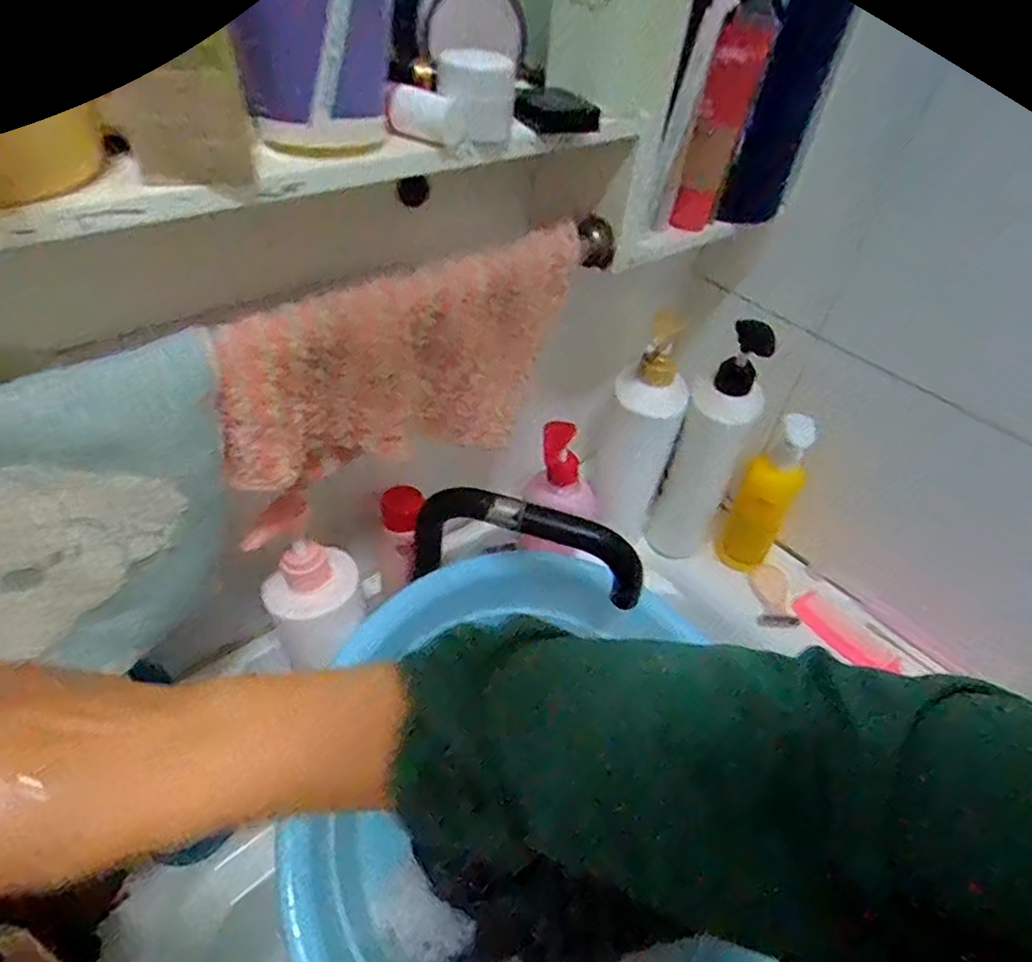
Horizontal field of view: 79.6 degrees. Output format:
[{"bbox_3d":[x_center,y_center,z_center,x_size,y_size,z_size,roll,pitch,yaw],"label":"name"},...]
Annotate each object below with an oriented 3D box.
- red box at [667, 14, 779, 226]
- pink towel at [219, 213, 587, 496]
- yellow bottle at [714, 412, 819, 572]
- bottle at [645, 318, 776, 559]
[{"bbox_3d":[0.138,-0.237,0.424,0.031,0.126,0.030,18,45,11],"label":"red box"},{"bbox_3d":[-0.053,-0.063,0.370,0.232,0.122,0.034,-27,53,-31],"label":"pink towel"},{"bbox_3d":[0.262,0.019,0.648,0.056,0.205,0.043,29,48,22],"label":"yellow bottle"},{"bbox_3d":[0.208,-0.039,0.652,0.066,0.279,0.084,23,46,17],"label":"bottle"}]

